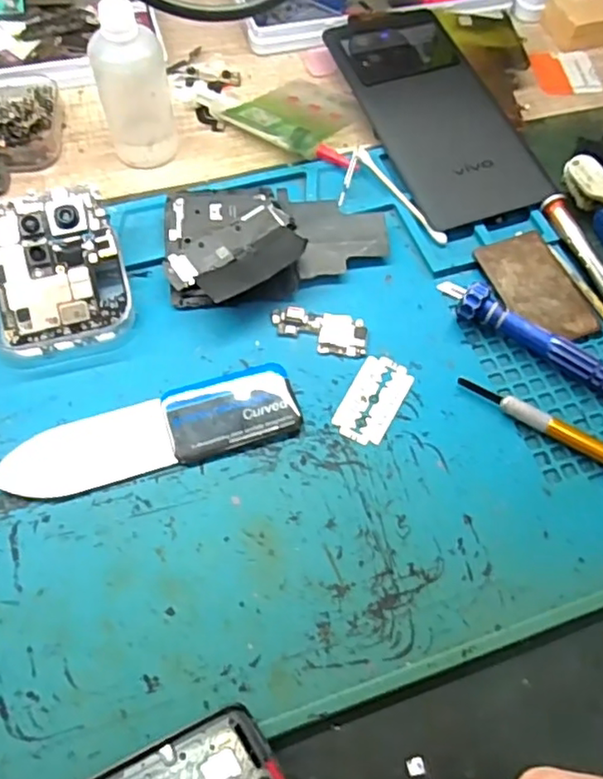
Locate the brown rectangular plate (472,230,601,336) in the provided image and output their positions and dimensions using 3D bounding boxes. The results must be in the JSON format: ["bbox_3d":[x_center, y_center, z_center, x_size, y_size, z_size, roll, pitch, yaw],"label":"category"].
[{"bbox_3d":[0.111,-0.049,0.295,0.037,0.004,0.059,-17,64,-11],"label":"brown rectangular plate"}]

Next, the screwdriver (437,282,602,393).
[{"bbox_3d":[0.109,-0.017,0.272,0.113,0.016,0.018,36,67,15],"label":"screwdriver"}]

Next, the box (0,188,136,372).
[{"bbox_3d":[-0.110,-0.049,0.275,0.060,0.028,0.072,-13,63,-9],"label":"box"}]

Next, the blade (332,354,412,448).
[{"bbox_3d":[0.031,0.003,0.267,0.023,0.004,0.042,27,64,12],"label":"blade"}]

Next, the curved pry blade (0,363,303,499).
[{"bbox_3d":[-0.060,0.017,0.255,0.119,0.005,0.035,-16,64,-10],"label":"curved pry blade"}]

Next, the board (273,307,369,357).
[{"bbox_3d":[0.008,-0.027,0.282,0.043,0.004,0.021,9,62,2],"label":"board"}]

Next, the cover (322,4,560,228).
[{"bbox_3d":[0.073,-0.158,0.347,0.072,0.010,0.159,-16,64,-10],"label":"cover"}]

